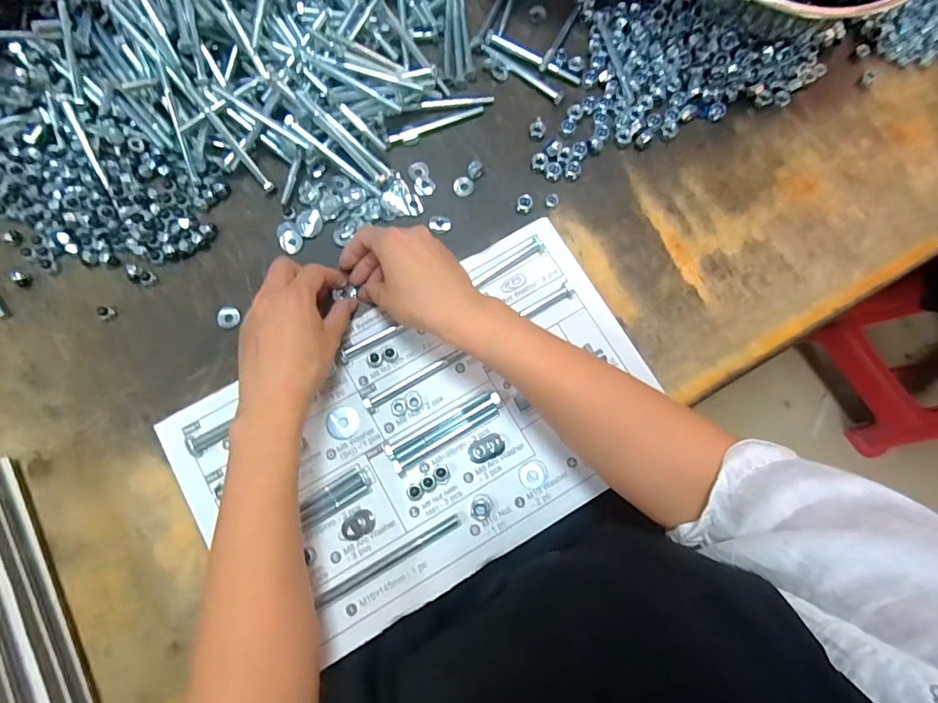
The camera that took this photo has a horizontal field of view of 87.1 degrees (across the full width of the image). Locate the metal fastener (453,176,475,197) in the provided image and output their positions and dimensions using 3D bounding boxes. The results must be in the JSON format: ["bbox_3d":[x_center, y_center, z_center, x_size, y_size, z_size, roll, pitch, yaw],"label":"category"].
[{"bbox_3d":[-0.005,-0.159,0.476,0.020,0.007,0.018,-9,78,-3],"label":"metal fastener"}]

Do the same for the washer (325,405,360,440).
[{"bbox_3d":[-0.109,0.061,0.426,0.029,0.004,0.028,-14,78,-4],"label":"washer"}]

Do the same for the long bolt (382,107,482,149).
[{"bbox_3d":[-0.035,-0.224,0.485,0.103,0.009,0.012,-25,79,-6],"label":"long bolt"}]

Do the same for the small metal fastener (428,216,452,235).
[{"bbox_3d":[-0.028,-0.121,0.469,0.020,0.007,0.017,9,78,1],"label":"small metal fastener"}]

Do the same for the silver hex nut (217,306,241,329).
[{"bbox_3d":[-0.218,-0.031,0.446,0.021,0.004,0.020,16,78,3],"label":"silver hex nut"}]

